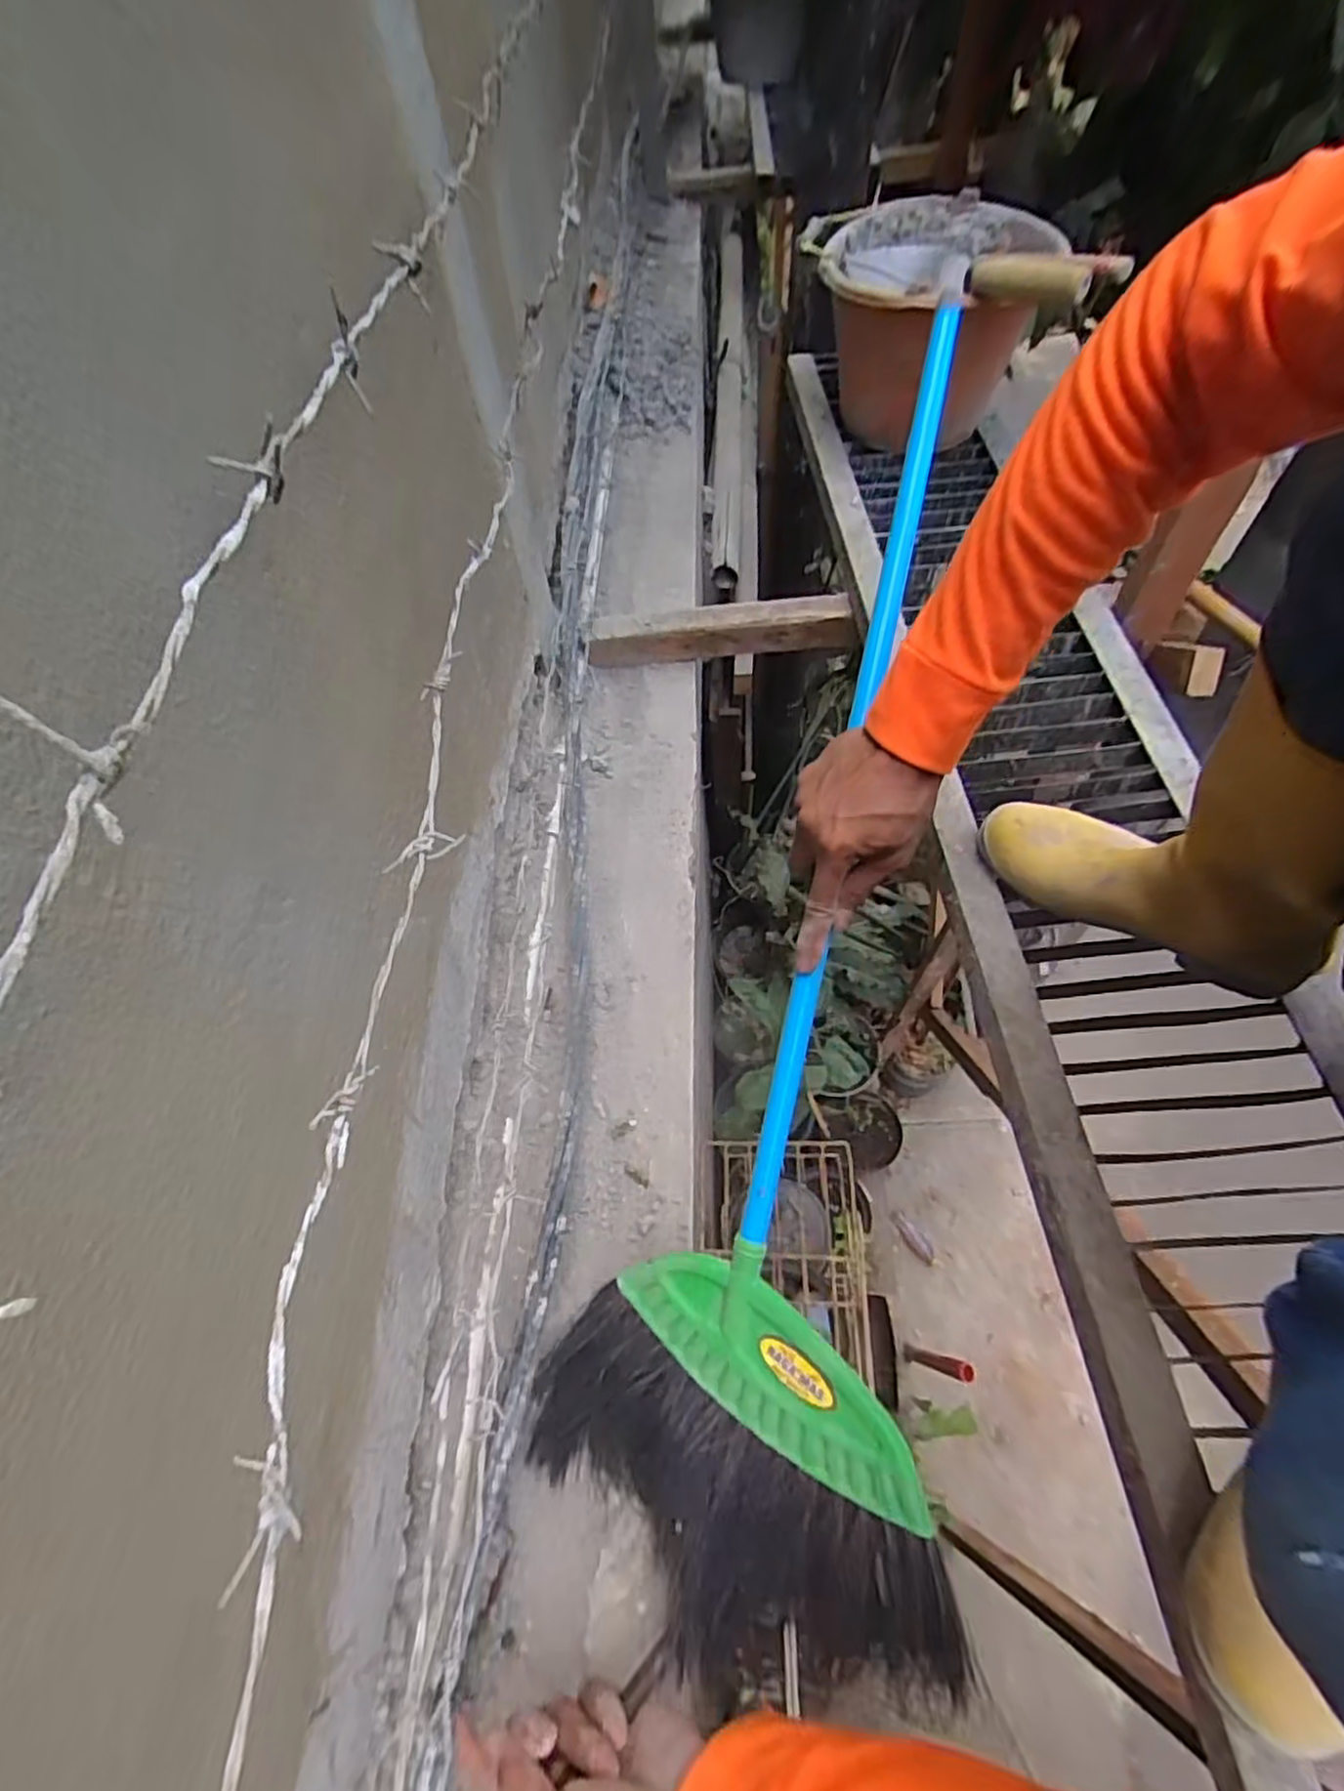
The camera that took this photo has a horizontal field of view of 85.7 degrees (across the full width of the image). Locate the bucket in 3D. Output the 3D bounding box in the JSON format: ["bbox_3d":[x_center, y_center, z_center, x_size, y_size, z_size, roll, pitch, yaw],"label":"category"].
[{"bbox_3d":[0.315,-0.722,0.936,0.248,0.210,0.261,-2,59,3],"label":"bucket"}]

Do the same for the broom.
[{"bbox_3d":[0.103,0.031,0.535,0.273,0.109,0.917,9,82,9],"label":"broom"}]

